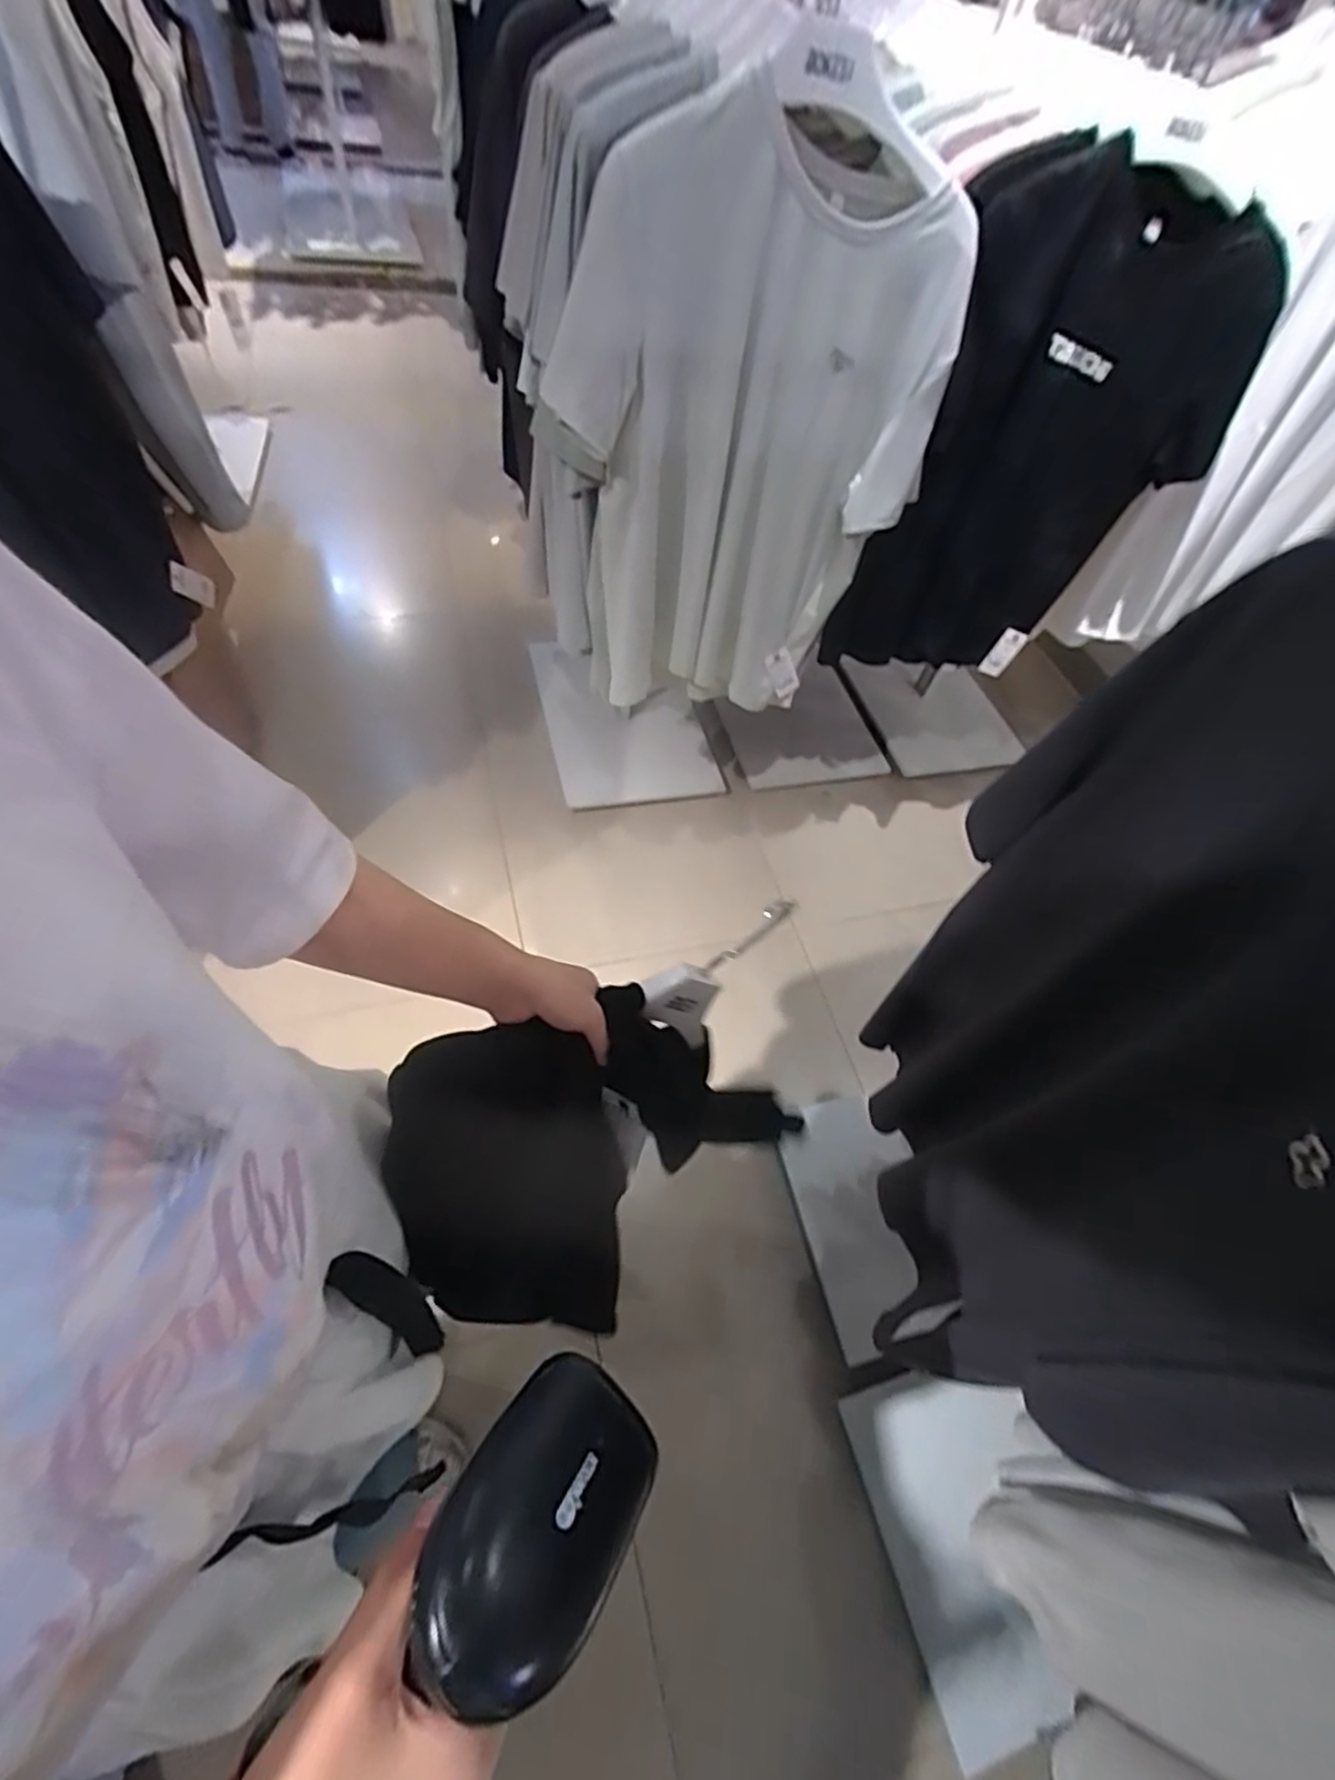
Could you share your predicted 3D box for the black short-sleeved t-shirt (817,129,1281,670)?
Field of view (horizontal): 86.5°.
[{"bbox_3d":[0.525,-0.591,1.033,0.458,0.622,0.077,-4,57,-11],"label":"black short-sleeved t-shirt"}]

